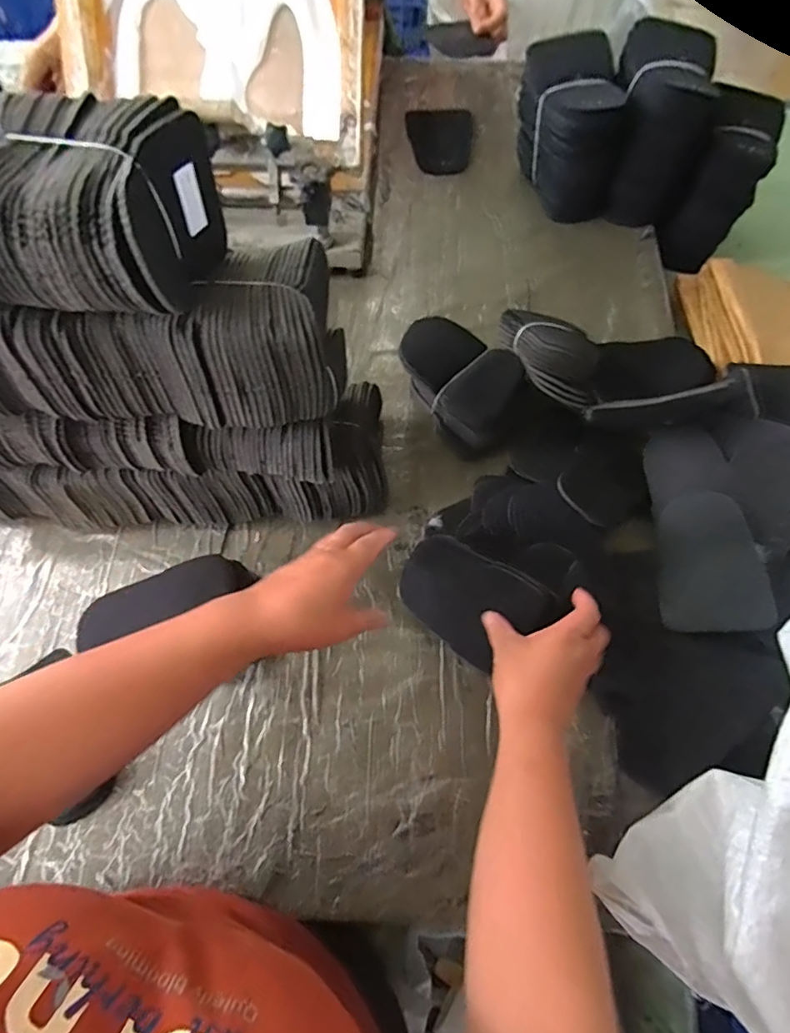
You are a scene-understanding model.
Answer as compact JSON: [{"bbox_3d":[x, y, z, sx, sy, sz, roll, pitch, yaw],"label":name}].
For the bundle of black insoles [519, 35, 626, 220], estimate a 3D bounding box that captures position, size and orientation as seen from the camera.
[{"bbox_3d":[0.240,-0.525,0.725,0.100,0.157,0.144,-13,69,-7],"label":"bundle of black insoles"}]

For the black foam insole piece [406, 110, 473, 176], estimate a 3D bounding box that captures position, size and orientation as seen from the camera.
[{"bbox_3d":[0.076,-0.593,0.825,0.100,0.015,0.129,-8,68,-5],"label":"black foam insole piece"}]

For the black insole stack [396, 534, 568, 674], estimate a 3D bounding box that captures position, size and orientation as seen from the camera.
[{"bbox_3d":[0.074,0.083,0.512,0.144,0.012,0.095,31,97,22],"label":"black insole stack"}]

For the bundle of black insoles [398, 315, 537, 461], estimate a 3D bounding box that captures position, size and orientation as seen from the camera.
[{"bbox_3d":[0.085,-0.153,0.610,0.101,0.070,0.156,-36,73,-15],"label":"bundle of black insoles"}]

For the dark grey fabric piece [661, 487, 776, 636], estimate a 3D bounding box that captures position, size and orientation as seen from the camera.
[{"bbox_3d":[0.311,0.043,0.523,0.089,0.008,0.140,-11,71,31],"label":"dark grey fabric piece"}]

